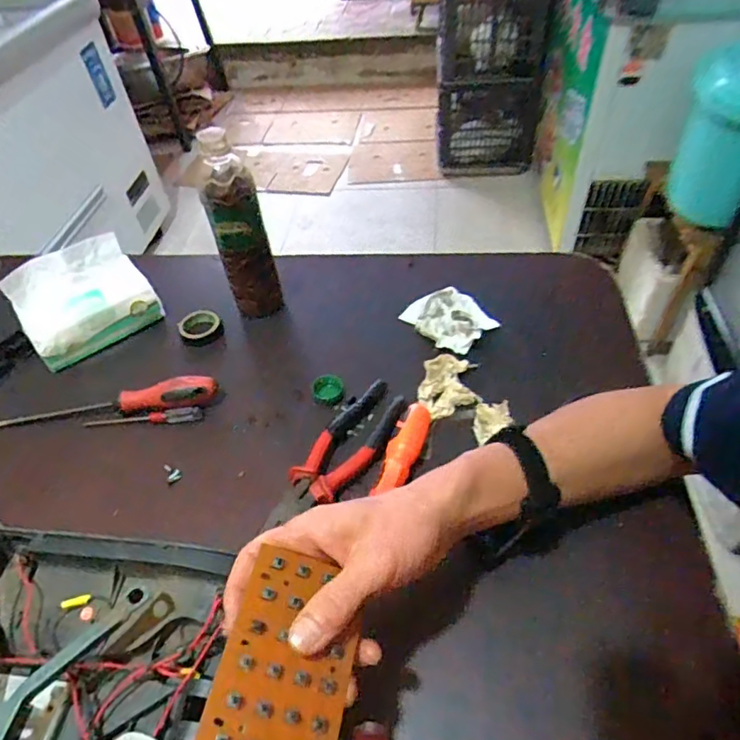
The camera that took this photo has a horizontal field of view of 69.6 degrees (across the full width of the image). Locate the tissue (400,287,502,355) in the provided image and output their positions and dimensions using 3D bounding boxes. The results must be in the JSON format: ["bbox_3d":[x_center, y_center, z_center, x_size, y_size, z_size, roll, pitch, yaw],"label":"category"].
[{"bbox_3d":[0.093,-0.061,0.613,0.076,0.020,0.094,-36,55,-25],"label":"tissue"}]

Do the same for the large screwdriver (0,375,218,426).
[{"bbox_3d":[-0.282,0.038,0.554,0.244,0.031,0.027,-7,48,-3],"label":"large screwdriver"}]

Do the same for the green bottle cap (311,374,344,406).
[{"bbox_3d":[-0.044,0.020,0.562,0.033,0.011,0.038,-9,48,-4],"label":"green bottle cap"}]

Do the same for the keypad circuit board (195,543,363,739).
[{"bbox_3d":[-0.044,0.158,0.290,0.069,0.007,0.106,20,52,-7],"label":"keypad circuit board"}]

